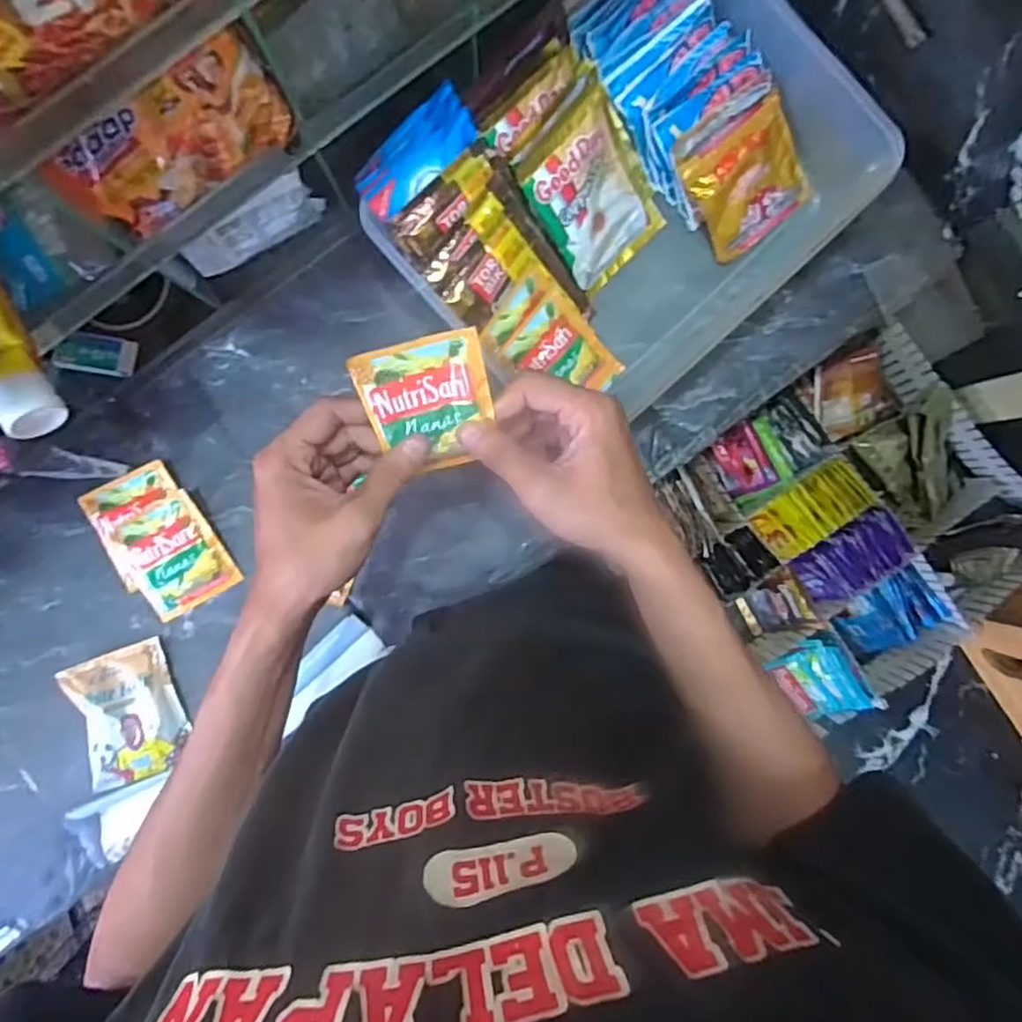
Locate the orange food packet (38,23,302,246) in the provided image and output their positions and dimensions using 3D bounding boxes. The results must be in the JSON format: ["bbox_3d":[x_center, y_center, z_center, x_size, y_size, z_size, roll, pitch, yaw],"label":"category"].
[{"bbox_3d":[-0.190,-0.208,0.380,0.130,0.071,0.028,-33,92,-1],"label":"orange food packet"}]

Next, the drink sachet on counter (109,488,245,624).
[{"bbox_3d":[-0.275,0.035,0.544,0.075,0.006,0.091,-29,97,1],"label":"drink sachet on counter"}]

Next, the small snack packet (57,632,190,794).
[{"bbox_3d":[-0.310,0.165,0.545,0.079,0.022,0.104,-18,92,-1],"label":"small snack packet"}]

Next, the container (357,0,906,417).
[{"bbox_3d":[0.094,-0.238,0.503,0.330,0.111,0.247,-43,92,0],"label":"container"}]

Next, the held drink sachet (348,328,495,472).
[{"bbox_3d":[-0.047,-0.061,0.394,0.071,0.006,0.079,-14,123,2],"label":"held drink sachet"}]

